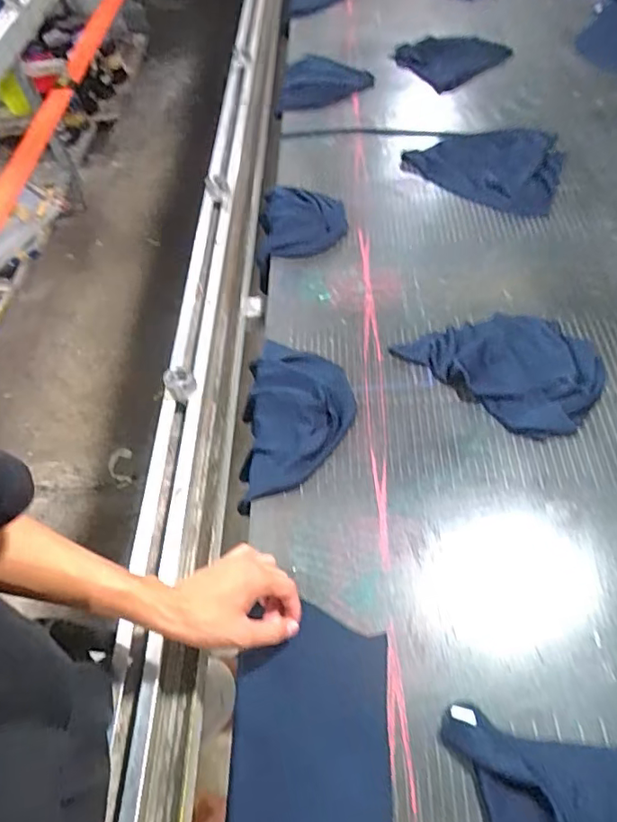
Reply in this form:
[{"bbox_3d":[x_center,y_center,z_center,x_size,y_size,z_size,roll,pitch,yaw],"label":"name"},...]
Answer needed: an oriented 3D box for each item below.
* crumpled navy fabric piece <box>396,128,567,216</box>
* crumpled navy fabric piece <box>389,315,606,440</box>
[{"bbox_3d":[0.357,-0.475,1.016,0.278,0.030,0.258,37,64,26],"label":"crumpled navy fabric piece"},{"bbox_3d":[0.267,-0.071,0.733,0.237,0.022,0.170,36,64,26],"label":"crumpled navy fabric piece"}]

